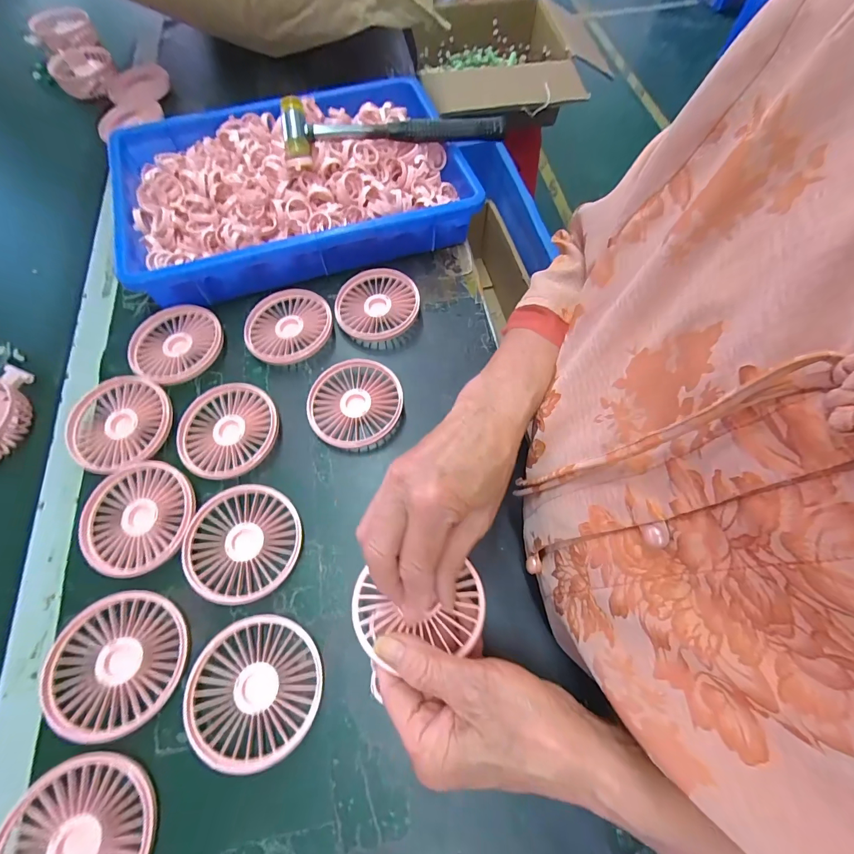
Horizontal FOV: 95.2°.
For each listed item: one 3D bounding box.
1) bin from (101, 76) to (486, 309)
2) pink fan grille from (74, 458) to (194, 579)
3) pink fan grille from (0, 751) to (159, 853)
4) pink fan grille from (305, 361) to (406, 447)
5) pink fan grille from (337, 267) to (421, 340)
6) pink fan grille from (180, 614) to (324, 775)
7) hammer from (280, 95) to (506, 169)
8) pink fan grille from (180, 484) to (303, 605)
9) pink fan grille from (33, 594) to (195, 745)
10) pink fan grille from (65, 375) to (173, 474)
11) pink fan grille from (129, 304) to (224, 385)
[{"bbox_3d":[-0.150,-0.278,0.443,0.374,0.074,0.245,-15,68,-10],"label":"bin"},{"bbox_3d":[-0.238,0.073,0.318,0.089,0.012,0.087,-4,67,-5],"label":"pink fan grille"},{"bbox_3d":[-0.218,0.257,0.240,0.087,0.015,0.087,1,66,-3],"label":"pink fan grille"},{"bbox_3d":[-0.067,-0.022,0.367,0.087,0.018,0.084,1,66,-3],"label":"pink fan grille"},{"bbox_3d":[-0.053,-0.128,0.412,0.084,0.017,0.087,9,66,1],"label":"pink fan grille"},{"bbox_3d":[-0.121,0.184,0.274,0.088,0.014,0.086,1,66,-3],"label":"pink fan grille"},{"bbox_3d":[-0.032,-0.323,0.420,0.240,0.044,0.061,-13,66,-5],"label":"hammer"},{"bbox_3d":[-0.147,0.093,0.315,0.087,0.011,0.086,-11,68,-8],"label":"pink fan grille"},{"bbox_3d":[-0.221,0.166,0.276,0.088,0.008,0.085,1,66,-3],"label":"pink fan grille"},{"bbox_3d":[-0.278,-0.004,0.352,0.083,0.010,0.087,6,66,-1],"label":"pink fan grille"},{"bbox_3d":[-0.251,-0.083,0.390,0.083,0.014,0.089,1,66,-3],"label":"pink fan grille"}]

